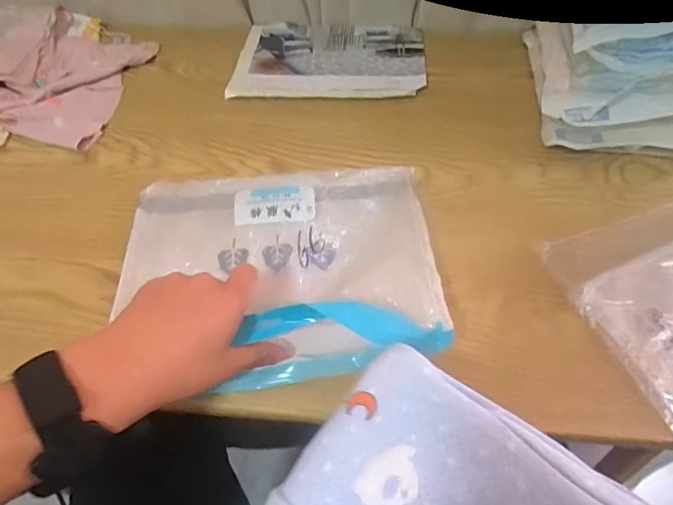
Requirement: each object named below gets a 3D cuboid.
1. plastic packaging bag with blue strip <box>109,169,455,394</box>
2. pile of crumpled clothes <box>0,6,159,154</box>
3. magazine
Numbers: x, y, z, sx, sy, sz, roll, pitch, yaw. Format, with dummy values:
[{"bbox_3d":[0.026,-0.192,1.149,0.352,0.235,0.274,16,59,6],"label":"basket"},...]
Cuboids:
[{"bbox_3d":[-0.056,0.001,0.425,0.277,0.064,0.230,-4,52,-1],"label":"plastic packaging bag with blue strip"},{"bbox_3d":[-0.450,-0.258,0.658,0.340,0.034,0.367,-1,52,1],"label":"pile of crumpled clothes"},{"bbox_3d":[-0.009,-0.278,0.682,0.266,0.007,0.191,3,52,4],"label":"magazine"}]

